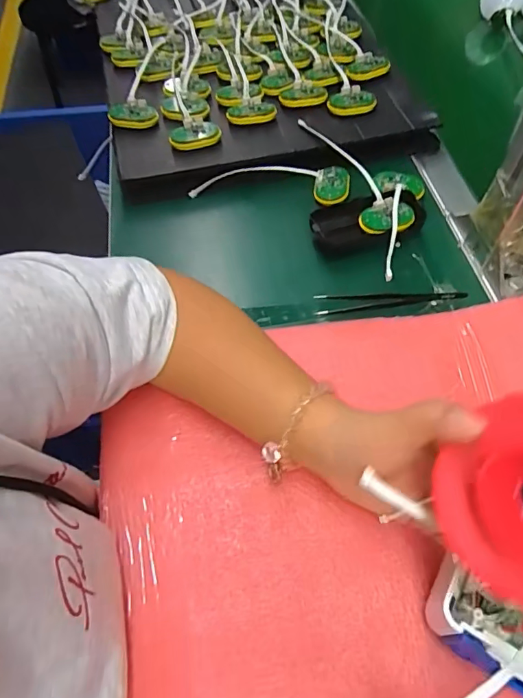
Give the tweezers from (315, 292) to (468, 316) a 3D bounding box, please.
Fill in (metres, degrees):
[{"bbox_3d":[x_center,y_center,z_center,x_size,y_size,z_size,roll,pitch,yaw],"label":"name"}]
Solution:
[{"bbox_3d":[0.116,-0.044,0.415,0.130,0.007,0.020,-2,58,0],"label":"tweezers"}]

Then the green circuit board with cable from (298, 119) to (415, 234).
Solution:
[{"bbox_3d":[0.097,-0.185,0.477,0.049,0.023,0.173,-19,60,-11],"label":"green circuit board with cable"}]

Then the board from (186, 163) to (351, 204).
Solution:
[{"bbox_3d":[0.008,-0.173,0.482,0.168,0.017,0.043,0,58,1],"label":"board"}]

